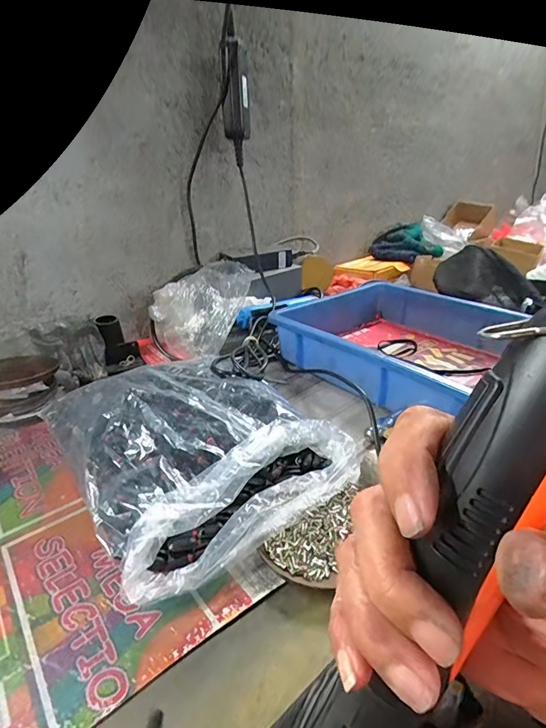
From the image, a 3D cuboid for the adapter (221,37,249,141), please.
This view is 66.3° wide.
[{"bbox_3d":[-0.056,-0.400,0.615,0.037,0.118,0.034,-2,26,-3],"label":"adapter"}]

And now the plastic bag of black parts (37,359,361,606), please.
[{"bbox_3d":[-0.083,0.075,0.433,0.224,0.071,0.276,-19,31,-32],"label":"plastic bag of black parts"}]

